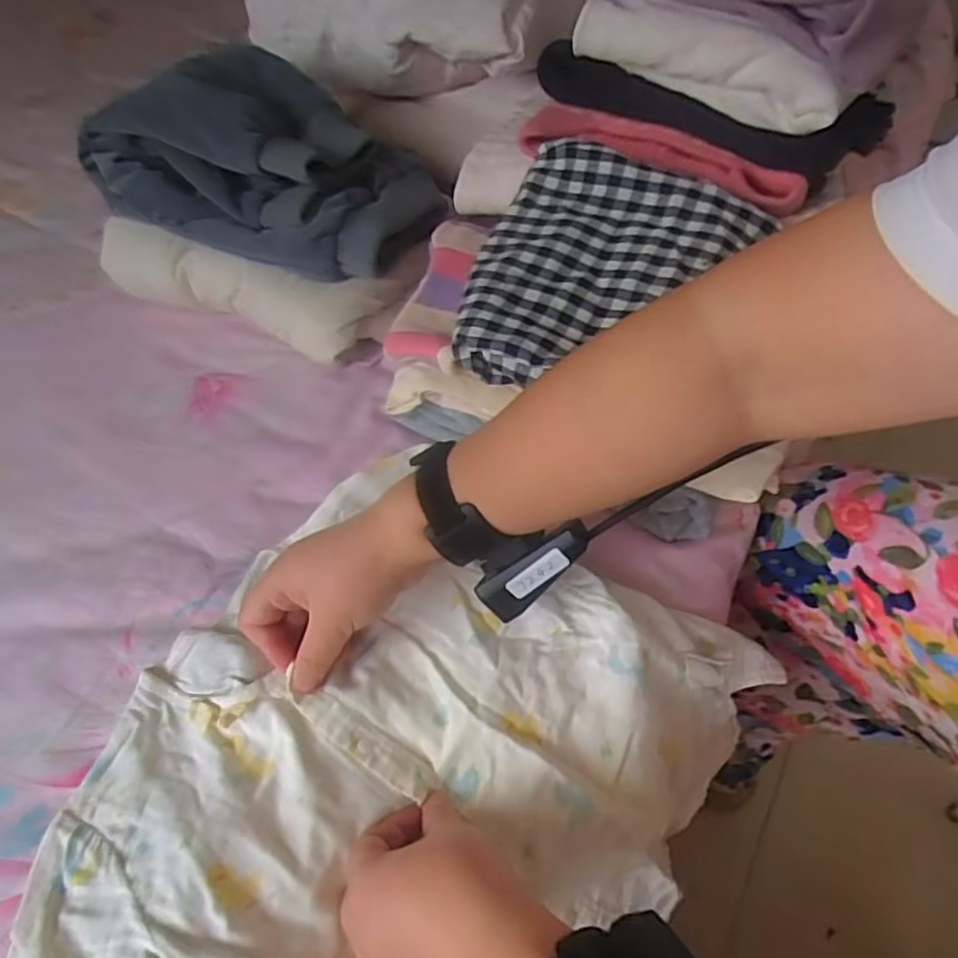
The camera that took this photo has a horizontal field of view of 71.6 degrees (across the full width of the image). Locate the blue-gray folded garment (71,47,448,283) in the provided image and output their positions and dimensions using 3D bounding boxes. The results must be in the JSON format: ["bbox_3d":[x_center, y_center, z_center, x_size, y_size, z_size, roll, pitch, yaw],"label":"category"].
[{"bbox_3d":[-0.199,-0.294,0.605,0.326,0.116,0.169,16,54,16],"label":"blue-gray folded garment"}]

